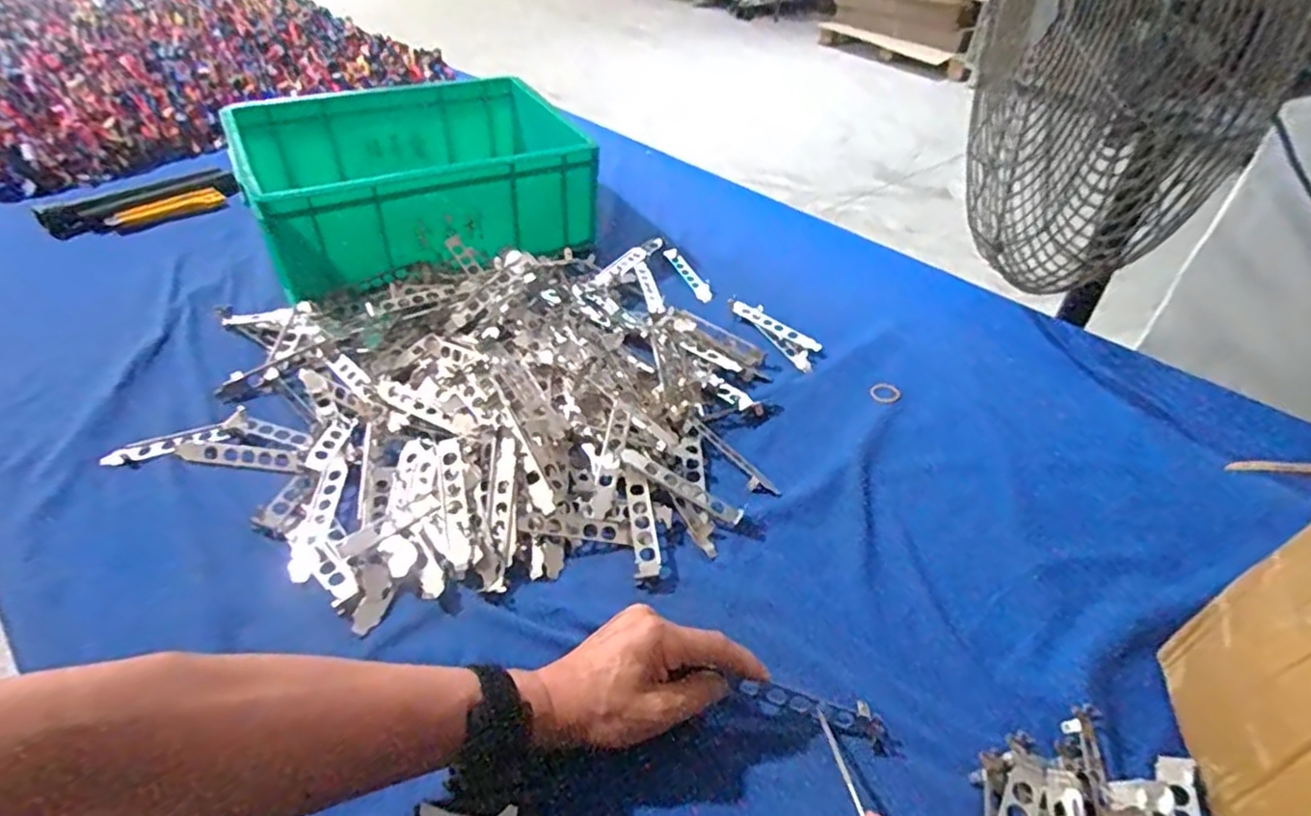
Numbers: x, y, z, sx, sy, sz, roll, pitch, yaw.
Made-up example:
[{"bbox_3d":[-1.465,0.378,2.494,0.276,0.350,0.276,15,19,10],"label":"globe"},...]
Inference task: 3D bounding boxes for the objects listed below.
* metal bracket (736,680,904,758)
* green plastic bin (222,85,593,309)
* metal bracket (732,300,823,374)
[{"bbox_3d":[0.110,0.201,0.451,0.110,0.009,0.025,19,43,7],"label":"metal bracket"},{"bbox_3d":[-0.311,-0.311,0.900,0.410,0.118,0.313,-19,47,-25],"label":"green plastic bin"},{"bbox_3d":[0.146,-0.095,0.798,0.041,0.015,0.137,-21,48,-27],"label":"metal bracket"}]

